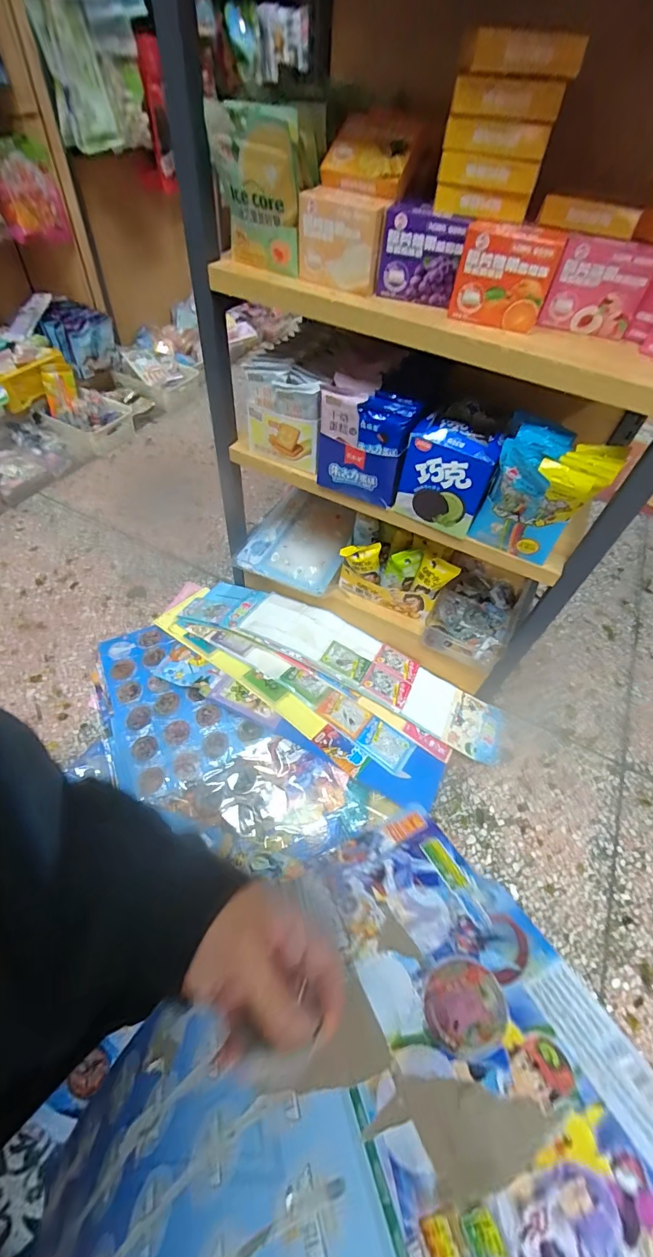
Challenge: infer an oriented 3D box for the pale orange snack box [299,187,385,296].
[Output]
[{"bbox_3d":[0.015,-0.440,0.504,0.095,0.078,0.032,15,54,6],"label":"pale orange snack box"}]

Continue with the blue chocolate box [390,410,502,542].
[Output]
[{"bbox_3d":[0.171,-0.218,0.628,0.115,0.130,0.068,24,55,12],"label":"blue chocolate box"}]

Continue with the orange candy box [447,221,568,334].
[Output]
[{"bbox_3d":[0.188,-0.370,0.469,0.099,0.078,0.034,14,54,5],"label":"orange candy box"}]

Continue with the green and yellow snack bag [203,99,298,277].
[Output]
[{"bbox_3d":[-0.078,-0.485,0.496,0.102,0.146,0.031,17,80,4],"label":"green and yellow snack bag"}]

